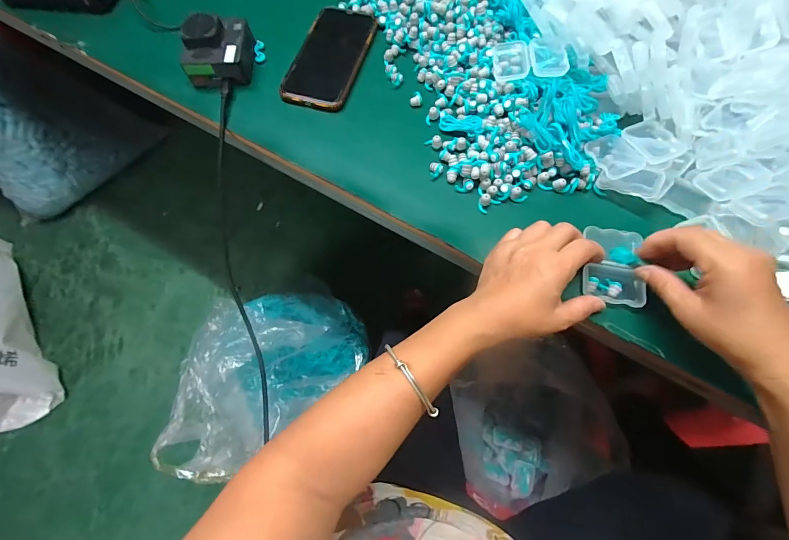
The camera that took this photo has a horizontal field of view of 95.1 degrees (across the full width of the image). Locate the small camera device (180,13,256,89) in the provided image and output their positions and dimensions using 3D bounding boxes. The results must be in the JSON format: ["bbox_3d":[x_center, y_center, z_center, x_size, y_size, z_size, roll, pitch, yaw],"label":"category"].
[{"bbox_3d":[-0.210,-0.266,0.433,0.072,0.050,0.080,2,70,2],"label":"small camera device"}]

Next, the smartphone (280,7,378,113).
[{"bbox_3d":[-0.078,-0.266,0.450,0.078,0.017,0.157,15,71,6],"label":"smartphone"}]

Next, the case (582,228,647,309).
[{"bbox_3d":[0.208,-0.005,0.343,0.054,0.014,0.073,8,70,4],"label":"case"}]

